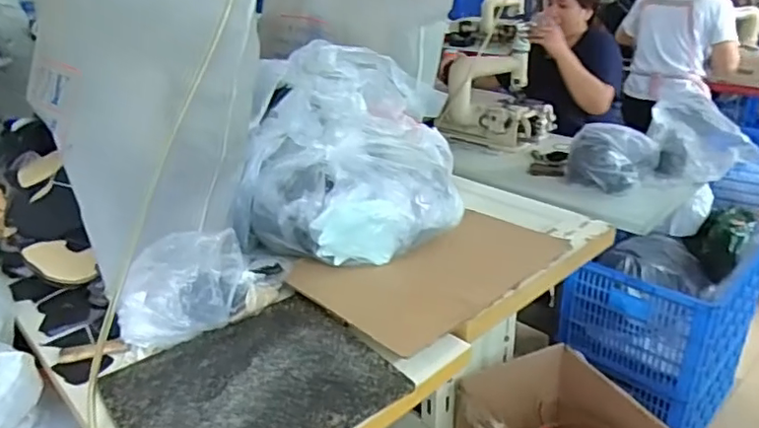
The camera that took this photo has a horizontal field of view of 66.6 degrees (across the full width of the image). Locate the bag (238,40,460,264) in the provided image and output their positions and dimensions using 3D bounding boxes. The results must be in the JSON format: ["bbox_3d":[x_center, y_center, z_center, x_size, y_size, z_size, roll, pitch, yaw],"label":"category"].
[{"bbox_3d":[-0.025,-0.142,1.284,0.390,0.361,0.491,10,27,23],"label":"bag"}]

